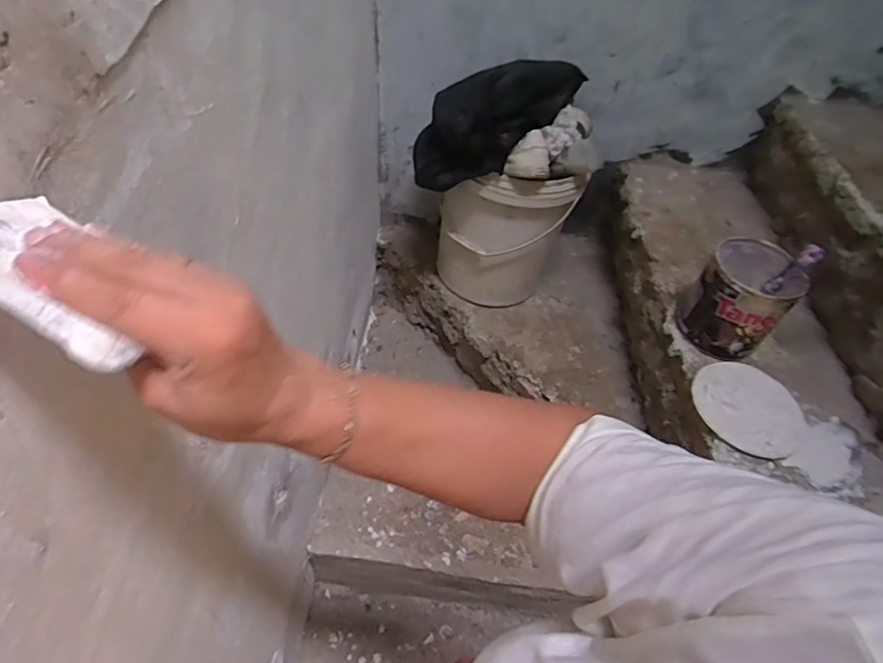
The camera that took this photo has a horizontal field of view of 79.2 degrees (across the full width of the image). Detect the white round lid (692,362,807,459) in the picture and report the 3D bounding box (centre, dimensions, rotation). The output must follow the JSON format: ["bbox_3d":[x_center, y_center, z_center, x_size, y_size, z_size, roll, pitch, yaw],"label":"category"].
[{"bbox_3d":[0.497,0.120,0.862,0.163,0.029,0.168,3,50,-3],"label":"white round lid"}]

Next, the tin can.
[{"bbox_3d":[0.523,-0.059,0.940,0.160,0.144,0.146,-34,61,-29],"label":"tin can"}]

